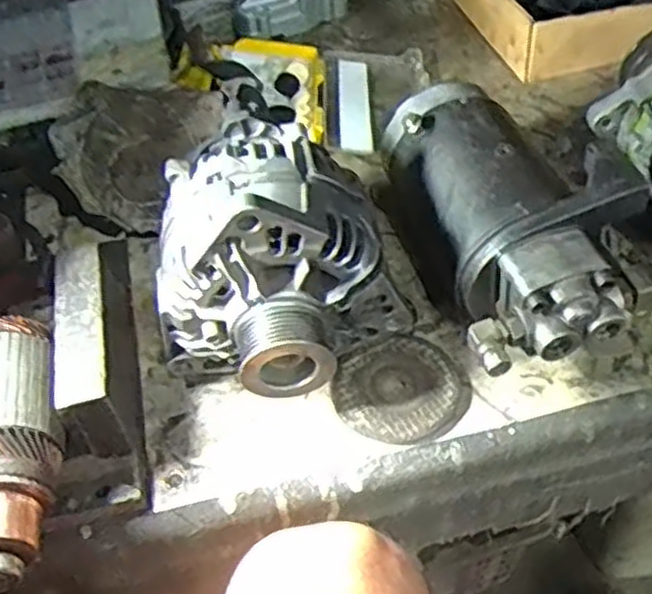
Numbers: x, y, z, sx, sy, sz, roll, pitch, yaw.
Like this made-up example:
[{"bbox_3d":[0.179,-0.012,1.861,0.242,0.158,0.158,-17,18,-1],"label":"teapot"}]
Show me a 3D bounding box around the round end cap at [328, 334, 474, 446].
[{"bbox_3d":[0.055,0.065,0.573,0.094,0.018,0.082,-18,50,-10],"label":"round end cap"}]

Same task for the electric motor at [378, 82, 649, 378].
[{"bbox_3d":[0.141,-0.052,0.603,0.136,0.116,0.238,-13,50,-6],"label":"electric motor"}]

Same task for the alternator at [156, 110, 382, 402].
[{"bbox_3d":[-0.038,-0.018,0.557,0.150,0.161,0.170,1,50,6],"label":"alternator"}]

